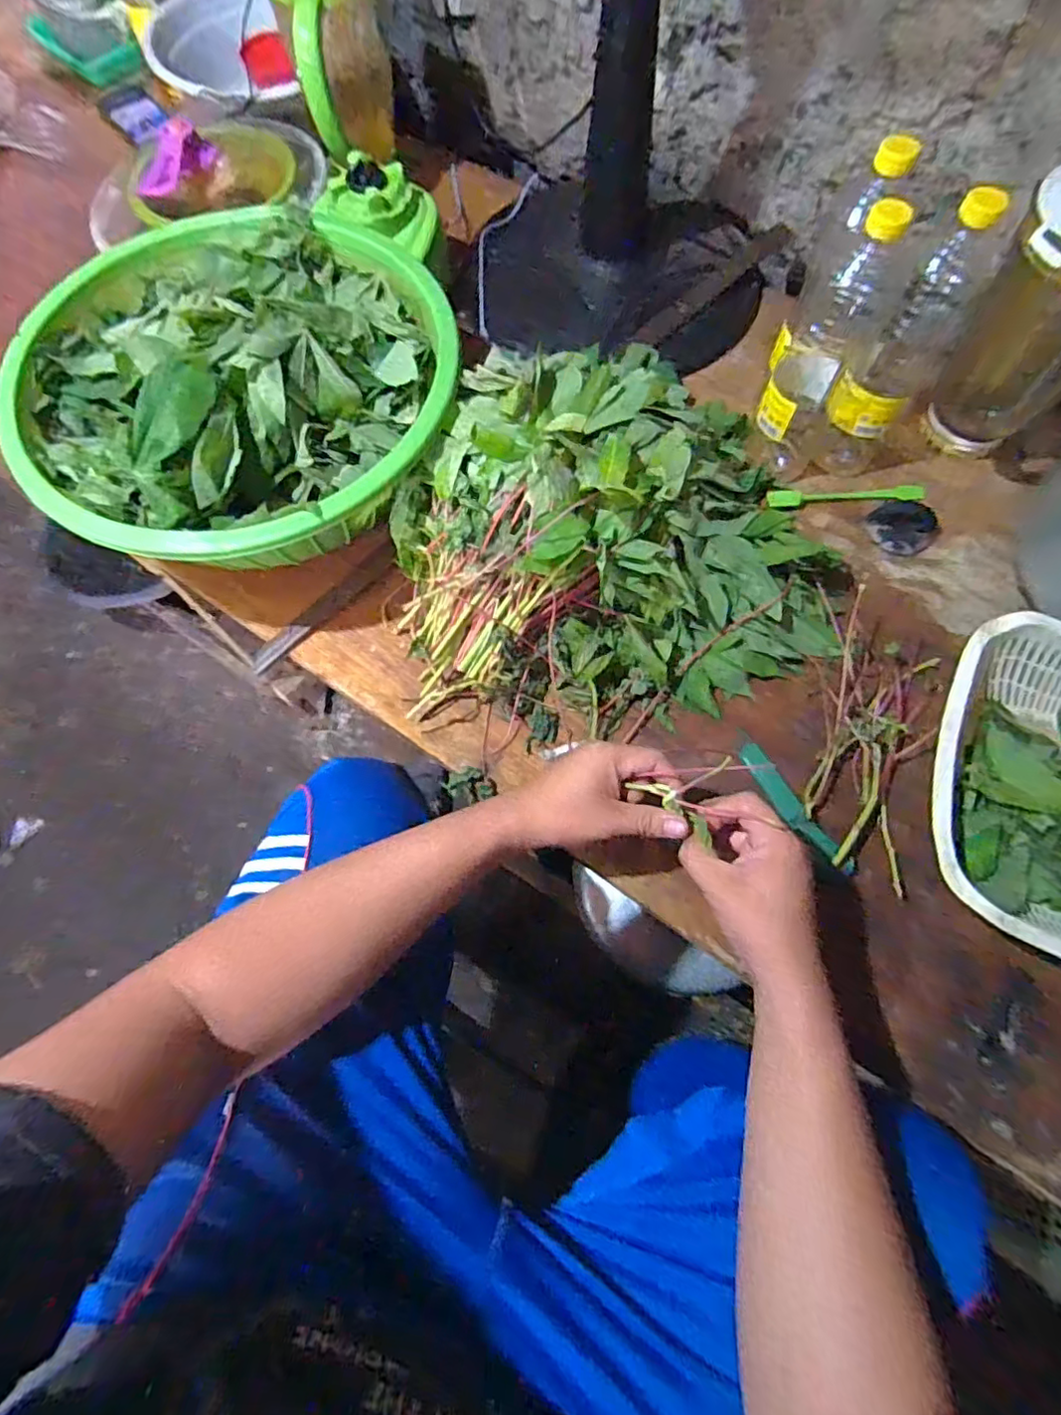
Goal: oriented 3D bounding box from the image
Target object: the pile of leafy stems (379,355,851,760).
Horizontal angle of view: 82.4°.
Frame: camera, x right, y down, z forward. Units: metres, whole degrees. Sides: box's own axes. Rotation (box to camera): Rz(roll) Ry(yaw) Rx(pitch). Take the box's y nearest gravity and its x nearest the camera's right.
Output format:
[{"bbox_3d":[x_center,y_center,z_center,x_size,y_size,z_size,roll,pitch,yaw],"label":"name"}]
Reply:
[{"bbox_3d":[0.083,-0.176,0.602,0.448,0.172,0.368,-19,72,-9],"label":"pile of leafy stems"}]

